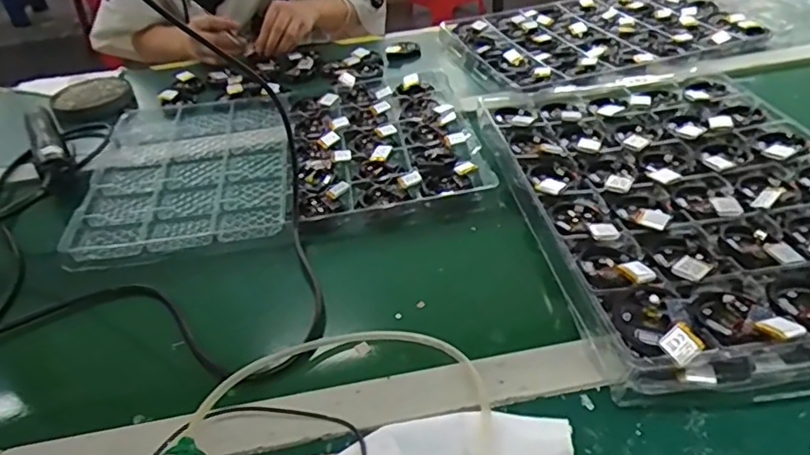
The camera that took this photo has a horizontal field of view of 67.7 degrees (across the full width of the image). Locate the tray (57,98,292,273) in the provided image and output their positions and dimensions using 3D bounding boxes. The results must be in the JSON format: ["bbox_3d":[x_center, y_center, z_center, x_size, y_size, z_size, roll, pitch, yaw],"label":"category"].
[{"bbox_3d":[-0.252,-0.075,0.705,0.222,0.020,0.299,-11,37,-7],"label":"tray"}]

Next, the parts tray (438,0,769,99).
[{"bbox_3d":[0.290,-0.296,0.924,0.432,0.023,0.314,-15,38,-12],"label":"parts tray"}]

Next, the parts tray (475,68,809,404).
[{"bbox_3d":[0.265,-0.043,0.567,0.300,0.046,0.444,-8,37,-2],"label":"parts tray"}]

